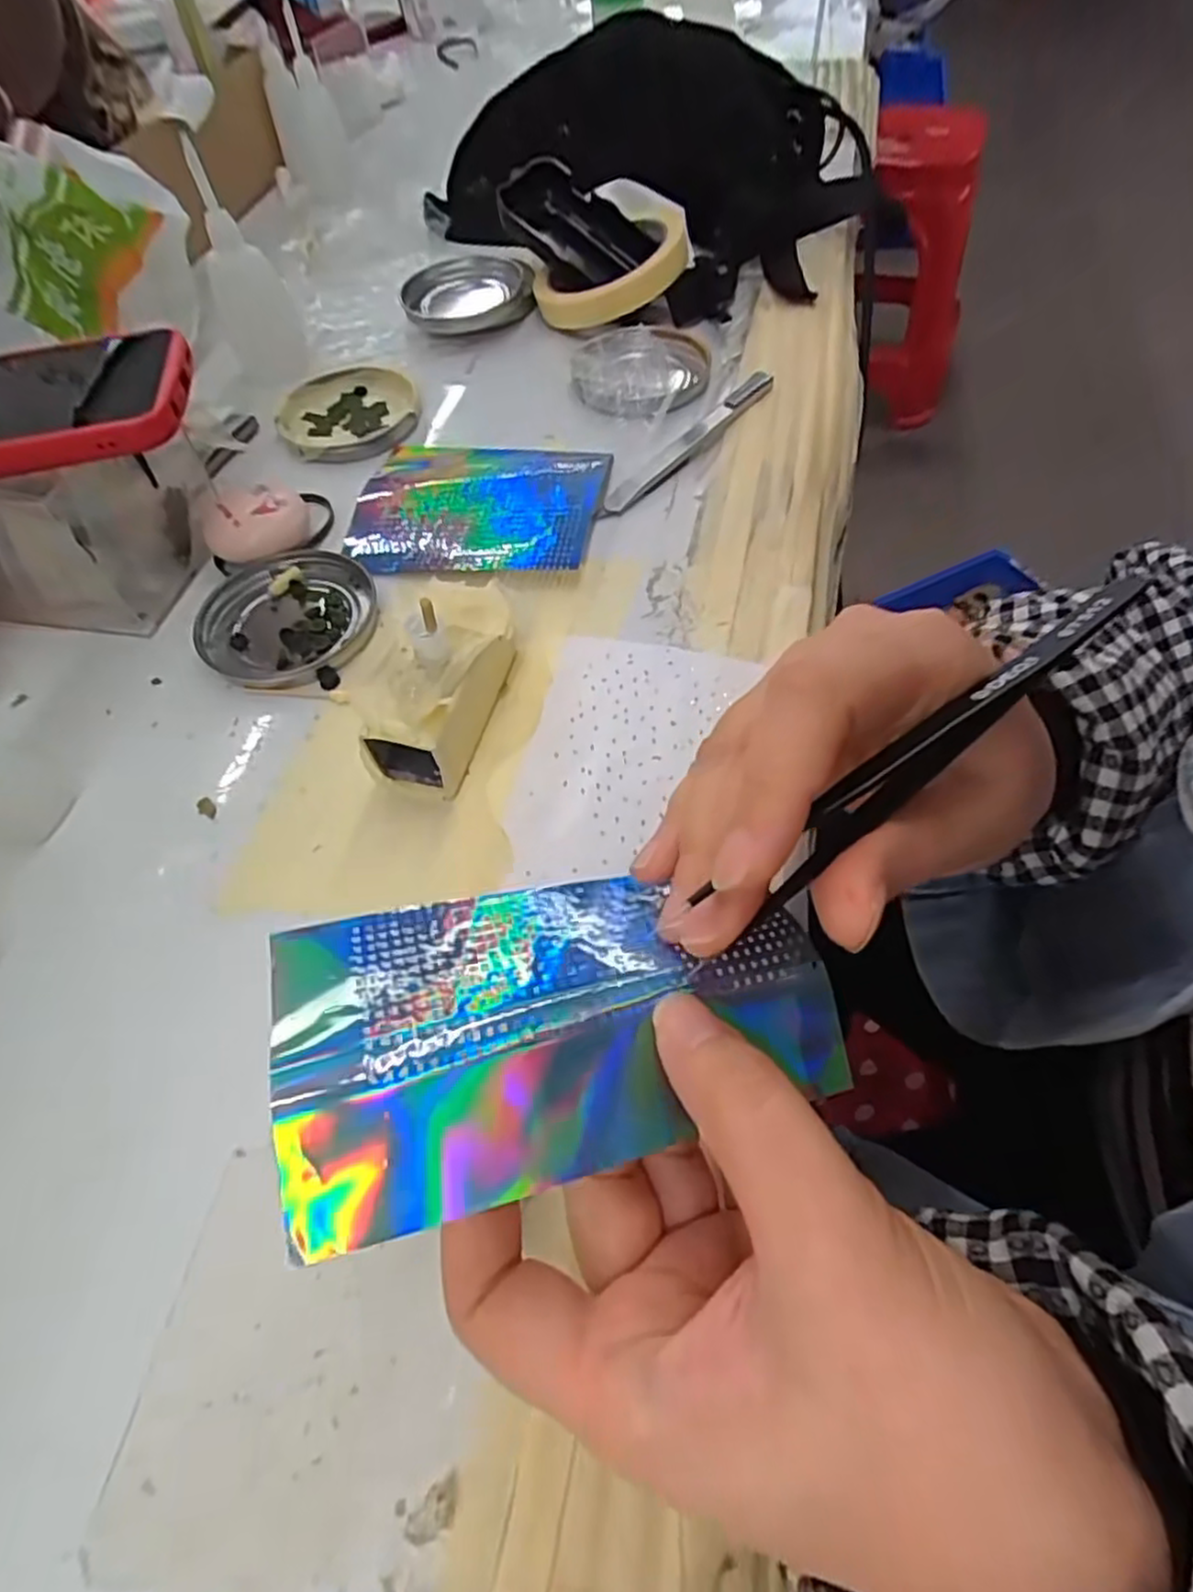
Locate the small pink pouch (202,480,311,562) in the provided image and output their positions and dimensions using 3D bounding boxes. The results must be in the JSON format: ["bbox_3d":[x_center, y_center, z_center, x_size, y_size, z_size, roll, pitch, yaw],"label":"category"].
[{"bbox_3d":[-0.164,-0.132,0.352,0.047,0.023,0.038,-30,60,-14],"label":"small pink pouch"}]

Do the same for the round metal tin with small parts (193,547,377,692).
[{"bbox_3d":[-0.141,-0.081,0.329,0.076,0.008,0.079,-2,58,3],"label":"round metal tin with small parts"}]

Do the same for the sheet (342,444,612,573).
[{"bbox_3d":[-0.061,-0.150,0.362,0.126,0.013,0.100,6,58,8],"label":"sheet"}]

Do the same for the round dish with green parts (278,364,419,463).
[{"bbox_3d":[-0.143,-0.222,0.421,0.076,0.015,0.084,-4,58,2],"label":"round dish with green parts"}]

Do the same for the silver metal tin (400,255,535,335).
[{"bbox_3d":[-0.083,-0.326,0.473,0.083,0.016,0.085,-2,58,3],"label":"silver metal tin"}]

